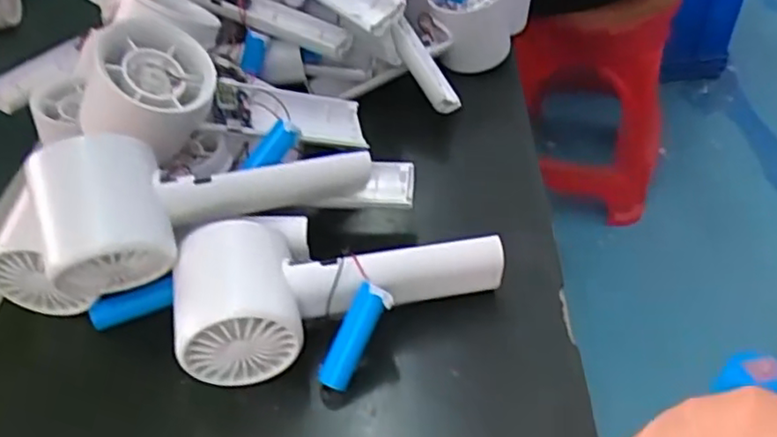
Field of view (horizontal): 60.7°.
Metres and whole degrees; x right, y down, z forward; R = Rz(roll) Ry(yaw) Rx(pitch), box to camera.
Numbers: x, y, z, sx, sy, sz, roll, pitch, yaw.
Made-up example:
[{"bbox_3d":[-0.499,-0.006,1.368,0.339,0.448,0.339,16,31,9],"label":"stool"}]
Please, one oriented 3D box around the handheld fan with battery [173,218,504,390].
[{"bbox_3d":[-0.022,0.040,0.312,0.151,0.058,0.064,-1,43,3],"label":"handheld fan with battery"}]

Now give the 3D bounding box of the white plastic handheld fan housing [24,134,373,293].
[{"bbox_3d":[-0.087,-0.001,0.328,0.154,0.055,0.065,0,80,-26],"label":"white plastic handheld fan housing"}]

